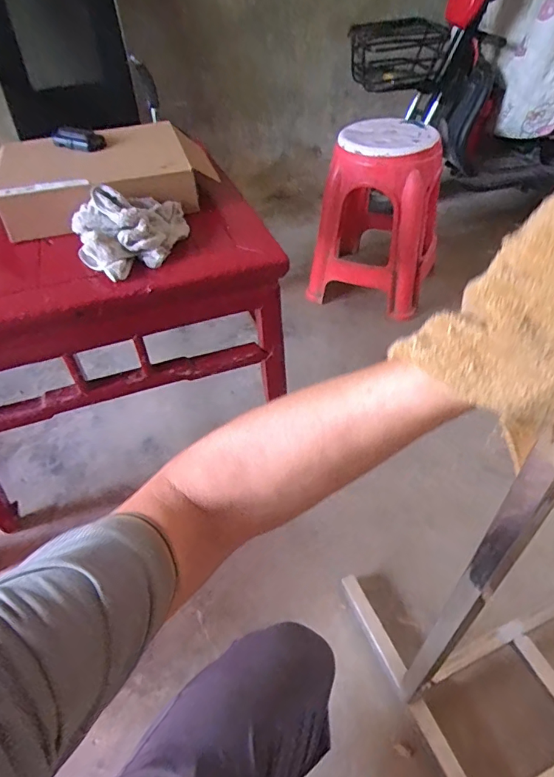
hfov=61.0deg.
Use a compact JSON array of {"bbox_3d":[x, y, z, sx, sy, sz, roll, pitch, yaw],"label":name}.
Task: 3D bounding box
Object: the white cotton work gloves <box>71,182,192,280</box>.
[{"bbox_3d":[-0.252,-0.280,0.816,0.190,0.080,0.195,-12,45,-9],"label":"white cotton work gloves"}]

